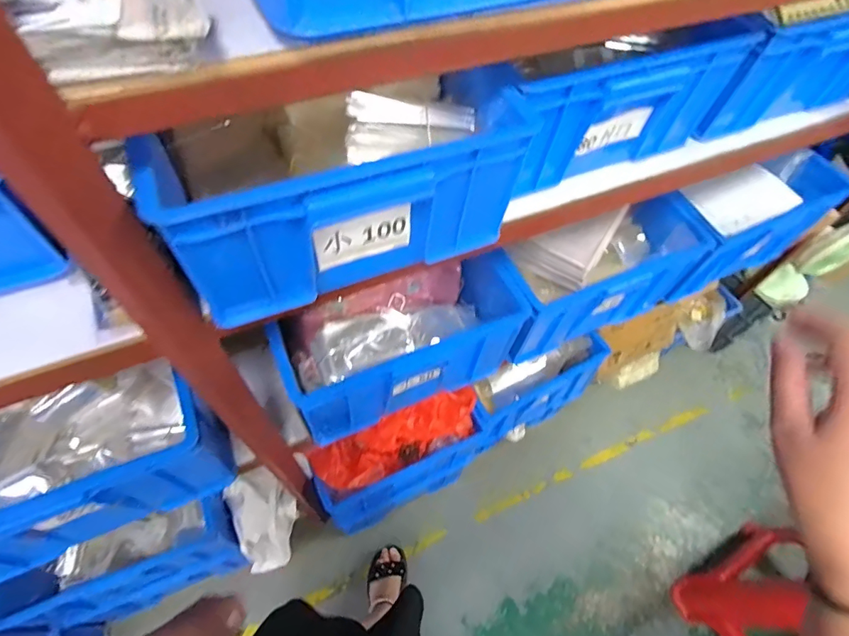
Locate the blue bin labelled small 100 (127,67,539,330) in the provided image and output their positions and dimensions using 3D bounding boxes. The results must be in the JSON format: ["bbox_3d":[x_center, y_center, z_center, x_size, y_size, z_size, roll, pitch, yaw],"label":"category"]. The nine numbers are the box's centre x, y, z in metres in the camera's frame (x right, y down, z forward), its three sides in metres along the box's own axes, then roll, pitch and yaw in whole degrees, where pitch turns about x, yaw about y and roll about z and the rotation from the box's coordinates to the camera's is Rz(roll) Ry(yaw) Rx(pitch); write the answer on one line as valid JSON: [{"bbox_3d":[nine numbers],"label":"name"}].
[{"bbox_3d":[-0.081,-0.159,0.480,0.356,0.164,0.201,-21,61,-16],"label":"blue bin labelled small 100"}]

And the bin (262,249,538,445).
[{"bbox_3d":[-0.052,0.037,0.850,0.411,0.215,0.203,-19,60,-16],"label":"bin"}]

